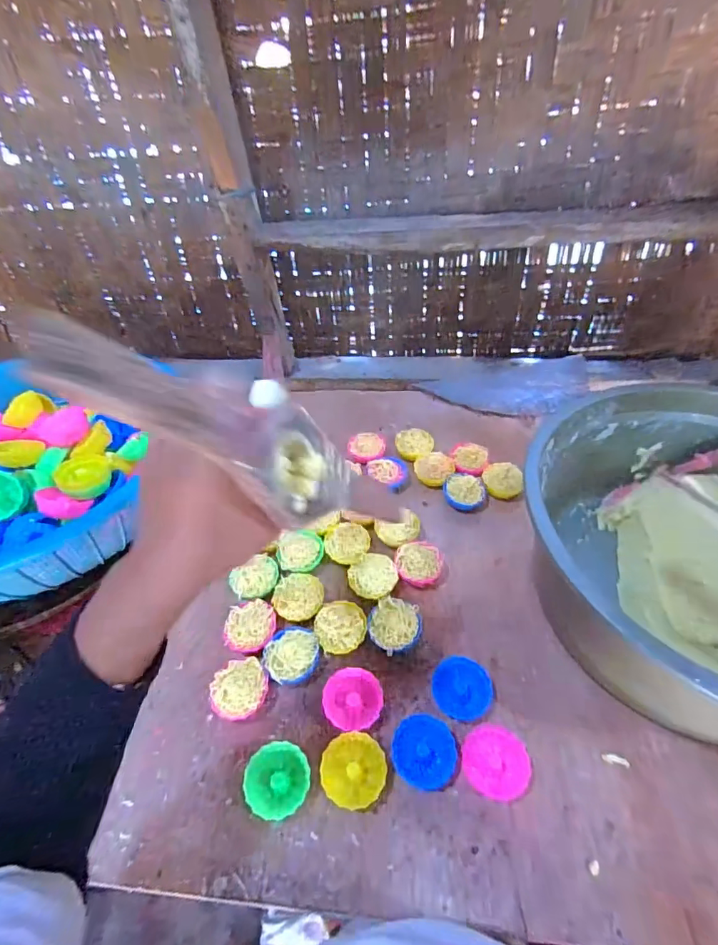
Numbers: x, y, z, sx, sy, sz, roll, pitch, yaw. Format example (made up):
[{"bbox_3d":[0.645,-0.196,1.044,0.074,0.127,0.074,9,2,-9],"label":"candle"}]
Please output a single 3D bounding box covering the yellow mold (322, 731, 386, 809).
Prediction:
[{"bbox_3d":[-0.005,0.290,0.444,0.060,0.024,0.061,-3,45,3],"label":"yellow mold"}]

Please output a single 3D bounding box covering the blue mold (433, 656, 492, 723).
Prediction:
[{"bbox_3d":[0.112,0.237,0.499,0.060,0.026,0.062,-3,45,3],"label":"blue mold"}]

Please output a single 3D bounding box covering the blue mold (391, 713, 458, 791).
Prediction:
[{"bbox_3d":[0.065,0.278,0.453,0.061,0.020,0.061,-1,45,5],"label":"blue mold"}]

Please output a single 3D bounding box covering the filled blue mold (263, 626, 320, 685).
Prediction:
[{"bbox_3d":[-0.076,0.210,0.523,0.061,0.041,0.061,-3,45,3],"label":"filled blue mold"}]

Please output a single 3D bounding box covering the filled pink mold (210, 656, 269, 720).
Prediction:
[{"bbox_3d":[-0.129,0.240,0.502,0.055,0.037,0.061,24,52,26],"label":"filled pink mold"}]

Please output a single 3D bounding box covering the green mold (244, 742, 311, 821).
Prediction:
[{"bbox_3d":[-0.077,0.297,0.440,0.059,0.028,0.060,-3,45,3],"label":"green mold"}]

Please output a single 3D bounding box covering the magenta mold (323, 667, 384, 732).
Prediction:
[{"bbox_3d":[-0.005,0.247,0.491,0.061,0.031,0.060,-3,45,3],"label":"magenta mold"}]

